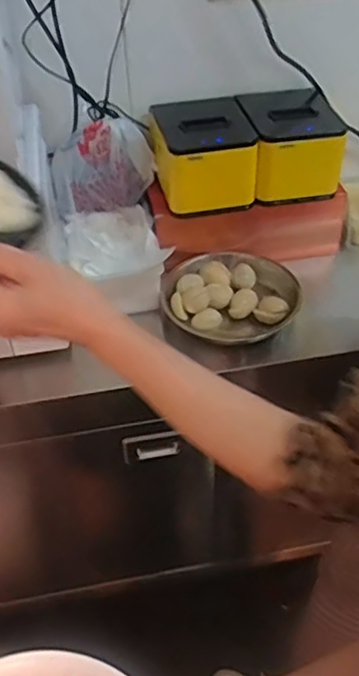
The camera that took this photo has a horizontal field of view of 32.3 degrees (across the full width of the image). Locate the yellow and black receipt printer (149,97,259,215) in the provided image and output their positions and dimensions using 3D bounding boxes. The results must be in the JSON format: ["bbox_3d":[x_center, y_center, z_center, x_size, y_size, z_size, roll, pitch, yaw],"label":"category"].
[{"bbox_3d":[0.034,-0.291,0.980,0.139,0.117,0.172,-7,45,-12],"label":"yellow and black receipt printer"}]

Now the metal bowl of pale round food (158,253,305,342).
[{"bbox_3d":[0.081,-0.066,0.985,0.214,0.049,0.167,5,44,1],"label":"metal bowl of pale round food"}]

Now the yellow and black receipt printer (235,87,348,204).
[{"bbox_3d":[0.170,-0.312,0.996,0.141,0.113,0.186,-4,45,-9],"label":"yellow and black receipt printer"}]

